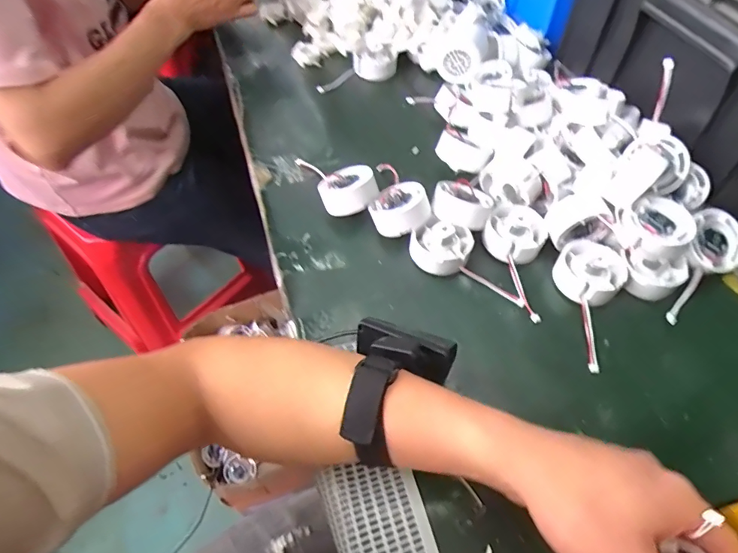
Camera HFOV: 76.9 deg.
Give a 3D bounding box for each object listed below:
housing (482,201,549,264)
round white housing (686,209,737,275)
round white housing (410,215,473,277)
[{"bbox_3d":[0.137,-0.040,0.434,0.053,0.028,0.052,0,55,0],"label":"housing"},{"bbox_3d":[0.306,-0.029,0.419,0.055,0.025,0.055,0,85,-5],"label":"round white housing"},{"bbox_3d":[0.066,-0.029,0.426,0.052,0.030,0.052,0,55,0],"label":"round white housing"}]

